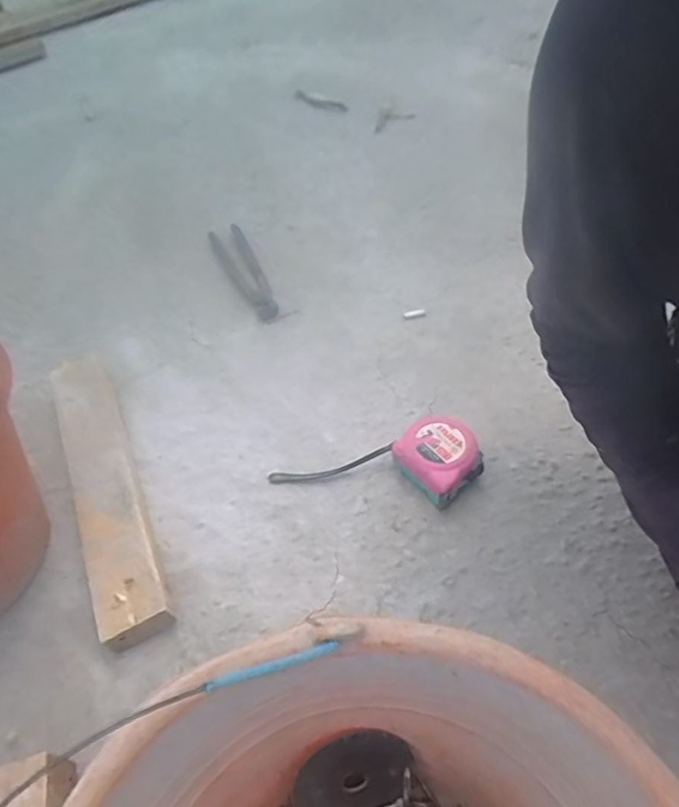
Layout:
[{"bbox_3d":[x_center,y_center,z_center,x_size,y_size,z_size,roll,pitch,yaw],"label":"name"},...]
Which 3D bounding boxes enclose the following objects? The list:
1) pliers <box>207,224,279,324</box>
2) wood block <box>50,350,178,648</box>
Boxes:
[{"bbox_3d":[-0.139,-0.197,0.835,0.051,0.024,0.223,-21,51,-13],"label":"pliers"},{"bbox_3d":[-0.242,0.078,0.590,0.058,0.044,0.350,-21,51,-13],"label":"wood block"}]

